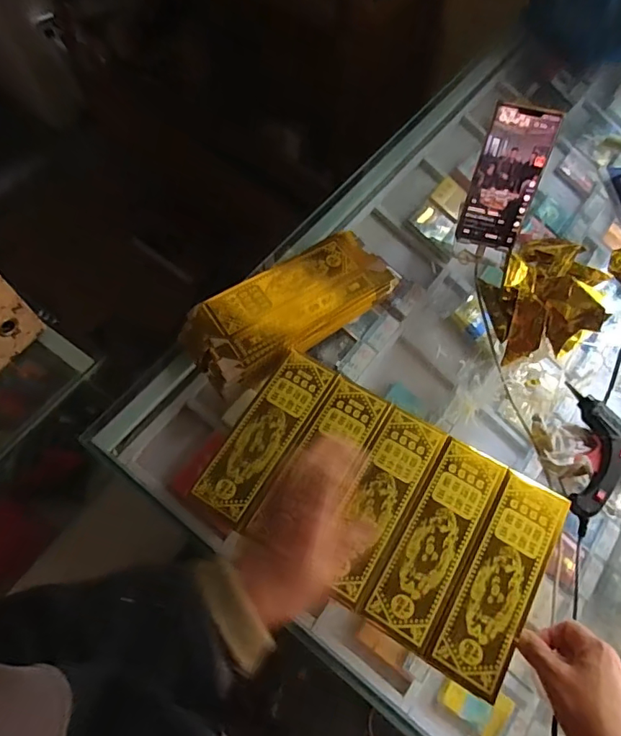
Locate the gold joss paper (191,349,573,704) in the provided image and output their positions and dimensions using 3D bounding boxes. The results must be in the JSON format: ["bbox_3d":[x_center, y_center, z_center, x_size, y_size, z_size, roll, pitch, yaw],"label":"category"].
[{"bbox_3d":[0.068,0.128,0.480,0.317,0.008,0.189,30,66,14],"label":"gold joss paper"}]

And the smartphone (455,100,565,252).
[{"bbox_3d":[0.236,-0.226,0.597,0.075,0.160,0.009,14,33,7],"label":"smartphone"}]

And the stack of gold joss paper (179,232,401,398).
[{"bbox_3d":[-0.024,-0.078,0.612,0.265,0.032,0.116,-35,68,-17],"label":"stack of gold joss paper"}]

